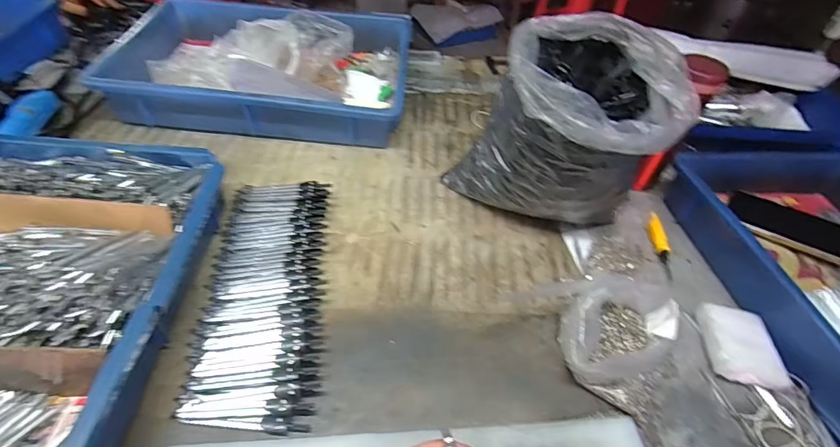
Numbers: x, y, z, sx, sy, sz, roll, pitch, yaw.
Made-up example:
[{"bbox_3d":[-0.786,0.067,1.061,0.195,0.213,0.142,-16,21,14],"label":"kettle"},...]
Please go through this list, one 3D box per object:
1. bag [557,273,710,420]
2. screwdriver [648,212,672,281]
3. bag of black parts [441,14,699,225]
[{"bbox_3d":[0.223,0.111,0.430,0.176,0.061,0.126,-26,55,-26],"label":"bag"},{"bbox_3d":[0.318,0.030,0.542,0.017,0.014,0.095,3,62,-4],"label":"screwdriver"},{"bbox_3d":[0.170,-0.094,0.495,0.182,0.236,0.178,-16,52,-20],"label":"bag of black parts"}]

